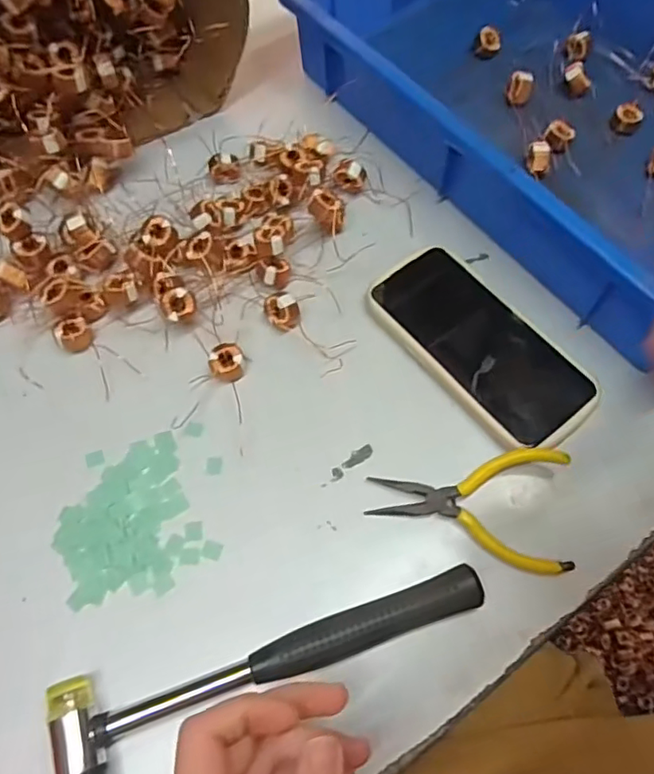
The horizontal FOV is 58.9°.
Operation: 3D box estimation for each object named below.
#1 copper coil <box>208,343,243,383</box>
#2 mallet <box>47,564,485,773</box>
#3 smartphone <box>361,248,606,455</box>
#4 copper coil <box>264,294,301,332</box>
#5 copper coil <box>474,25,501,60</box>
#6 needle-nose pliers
[{"bbox_3d":[-0.069,-0.016,0.398,0.022,0.013,0.024,0,64,-1],"label":"copper coil"},{"bbox_3d":[-0.025,0.150,0.314,0.233,0.026,0.055,-18,67,-6],"label":"mallet"},{"bbox_3d":[0.106,-0.031,0.405,0.078,0.007,0.164,-35,70,-16],"label":"smartphone"},{"bbox_3d":[-0.032,-0.053,0.412,0.025,0.026,0.013,11,25,15],"label":"copper coil"},{"bbox_3d":[0.146,-0.313,0.525,0.023,0.018,0.023,-1,67,1],"label":"copper coil"},{"bbox_3d":[0.087,0.068,0.355,0.118,0.013,0.073,9,65,3],"label":"needle-nose pliers"}]

